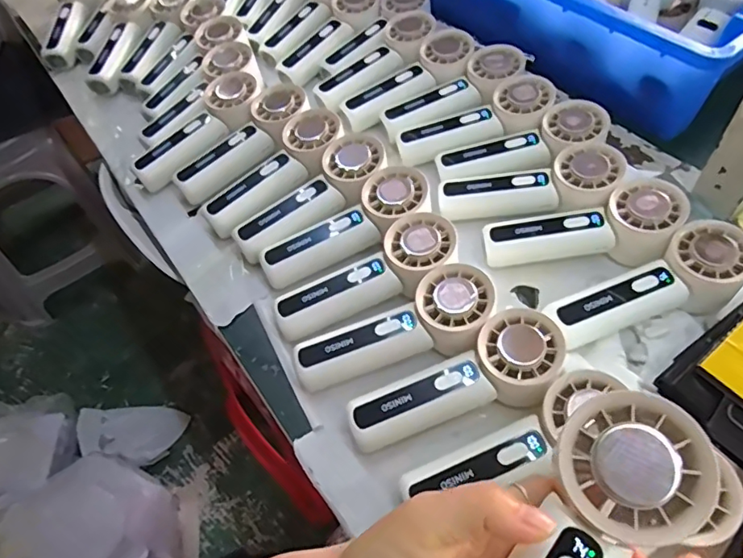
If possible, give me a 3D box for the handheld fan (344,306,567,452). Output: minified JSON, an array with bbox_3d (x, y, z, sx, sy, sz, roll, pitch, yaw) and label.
[{"bbox_3d":[0.060,0.077,0.376,0.155,0.034,0.057,-26,56,1],"label":"handheld fan"}]

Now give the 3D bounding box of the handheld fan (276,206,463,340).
[{"bbox_3d":[-0.003,0.001,0.421,0.152,0.030,0.058,-31,57,0],"label":"handheld fan"}]

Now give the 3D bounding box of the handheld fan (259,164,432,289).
[{"bbox_3d":[-0.021,-0.042,0.453,0.153,0.029,0.052,-32,57,1],"label":"handheld fan"}]

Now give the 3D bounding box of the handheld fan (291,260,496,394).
[{"bbox_3d":[0.018,0.041,0.392,0.150,0.028,0.059,-26,55,4],"label":"handheld fan"}]

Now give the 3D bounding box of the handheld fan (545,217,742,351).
[{"bbox_3d":[0.209,0.010,0.400,0.153,0.041,0.053,-22,56,-12],"label":"handheld fan"}]

